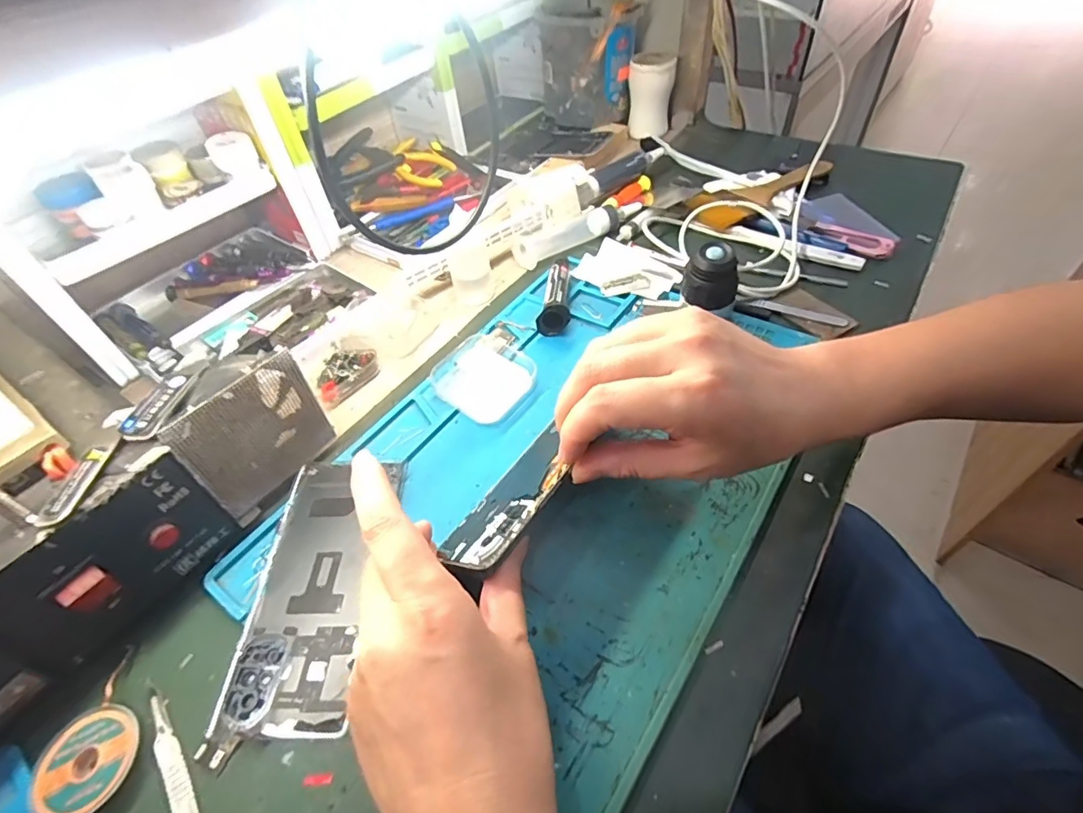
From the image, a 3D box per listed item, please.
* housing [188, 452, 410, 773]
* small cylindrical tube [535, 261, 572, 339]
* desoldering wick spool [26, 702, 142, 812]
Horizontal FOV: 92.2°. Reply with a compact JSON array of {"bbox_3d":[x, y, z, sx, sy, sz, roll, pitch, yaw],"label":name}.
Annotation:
[{"bbox_3d":[-0.125,0.098,0.287,0.068,0.007,0.157,-2,49,3],"label":"housing"},{"bbox_3d":[0.011,-0.093,0.433,0.025,0.021,0.079,1,49,5],"label":"small cylindrical tube"},{"bbox_3d":[-0.205,0.162,0.236,0.042,0.011,0.044,-2,49,3],"label":"desoldering wick spool"}]

